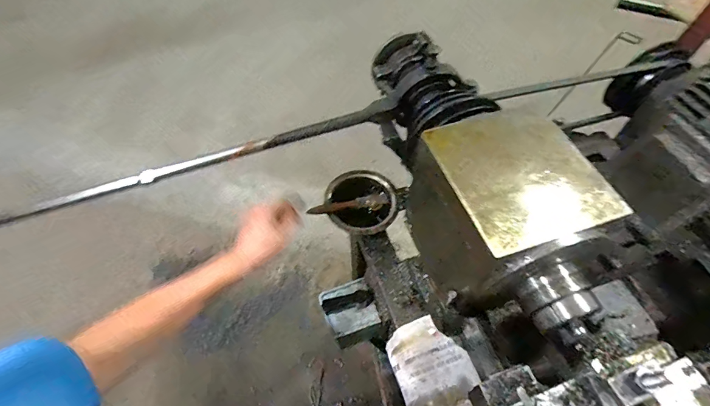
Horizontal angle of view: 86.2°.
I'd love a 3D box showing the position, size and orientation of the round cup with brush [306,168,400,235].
[{"bbox_3d":[0.011,0.003,0.689,0.126,0.055,0.141,39,65,23],"label":"round cup with brush"}]

